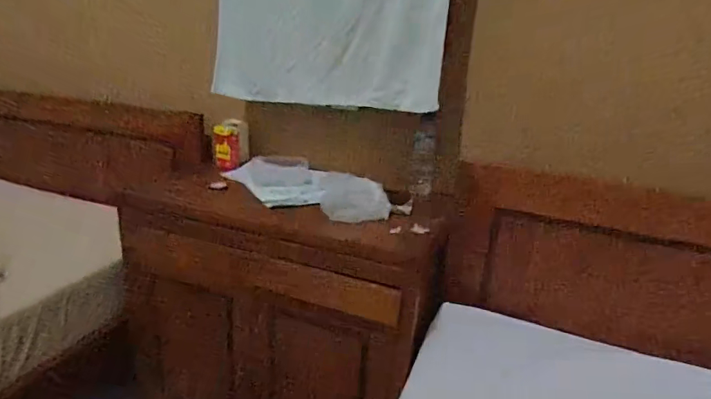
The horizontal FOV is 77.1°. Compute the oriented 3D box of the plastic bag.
[{"bbox_3d":[0.001,-0.006,1.073,0.165,0.080,0.122,4,19,0],"label":"plastic bag"}]

